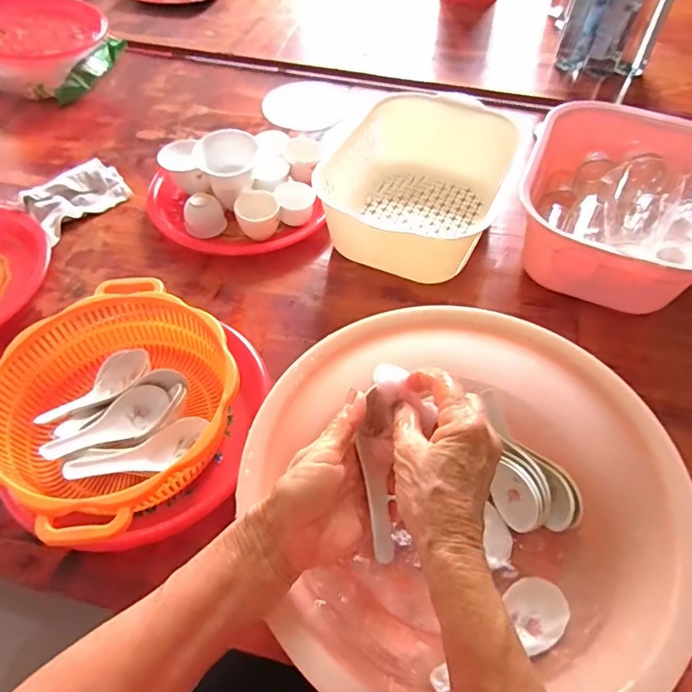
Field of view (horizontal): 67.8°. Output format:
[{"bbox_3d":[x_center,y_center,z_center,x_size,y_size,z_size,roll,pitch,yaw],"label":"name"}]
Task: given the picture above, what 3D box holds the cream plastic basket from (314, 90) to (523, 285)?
[{"bbox_3d":[0.089,-0.217,0.686,0.204,0.092,0.286,19,56,13],"label":"cream plastic basket"}]

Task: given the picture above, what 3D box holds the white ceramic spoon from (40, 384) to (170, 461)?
[{"bbox_3d":[-0.221,0.074,0.480,0.033,0.030,0.123,30,32,20],"label":"white ceramic spoon"}]

